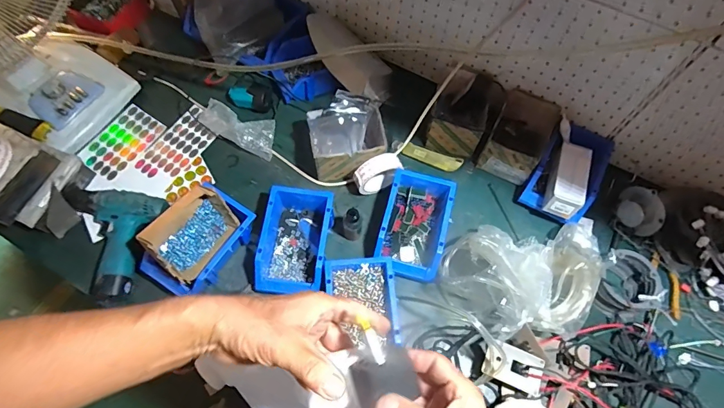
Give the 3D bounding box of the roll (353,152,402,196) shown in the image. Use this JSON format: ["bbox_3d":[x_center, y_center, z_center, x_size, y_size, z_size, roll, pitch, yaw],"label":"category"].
[{"bbox_3d":[0.030,-0.054,0.783,0.091,0.081,0.041,-25,69,-12],"label":"roll"}]

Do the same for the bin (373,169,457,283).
[{"bbox_3d":[0.095,0.038,0.747,0.116,0.062,0.194,15,66,5],"label":"bin"}]

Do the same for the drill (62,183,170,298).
[{"bbox_3d":[-0.472,0.062,0.738,0.189,0.062,0.190,11,66,3],"label":"drill"}]

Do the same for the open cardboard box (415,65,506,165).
[{"bbox_3d":[0.205,-0.179,0.826,0.127,0.110,0.154,26,68,10],"label":"open cardboard box"}]

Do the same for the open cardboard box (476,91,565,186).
[{"bbox_3d":[0.307,-0.129,0.813,0.108,0.095,0.146,25,67,9],"label":"open cardboard box"}]

